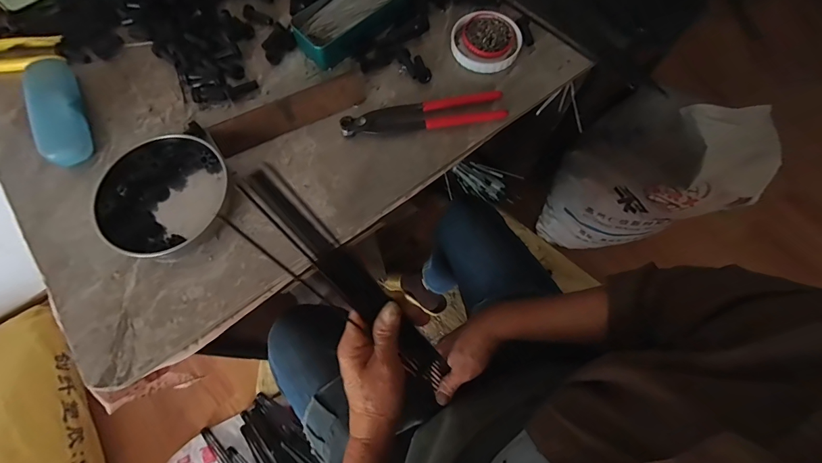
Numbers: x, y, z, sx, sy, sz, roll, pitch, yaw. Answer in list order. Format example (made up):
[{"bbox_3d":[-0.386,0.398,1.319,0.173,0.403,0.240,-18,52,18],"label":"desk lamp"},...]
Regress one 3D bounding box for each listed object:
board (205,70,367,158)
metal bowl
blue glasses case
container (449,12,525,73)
[{"bbox_3d":[-0.142,-0.141,0.456,0.183,0.024,0.032,-27,72,-9],"label":"board"},{"bbox_3d":[-0.270,-0.036,0.418,0.125,0.031,0.130,0,70,0],"label":"metal bowl"},{"bbox_3d":[-0.417,-0.141,0.458,0.048,0.033,0.151,-25,71,-8],"label":"blue glasses case"},{"bbox_3d":[0.096,-0.245,0.496,0.087,0.014,0.087,0,70,0],"label":"container"}]

